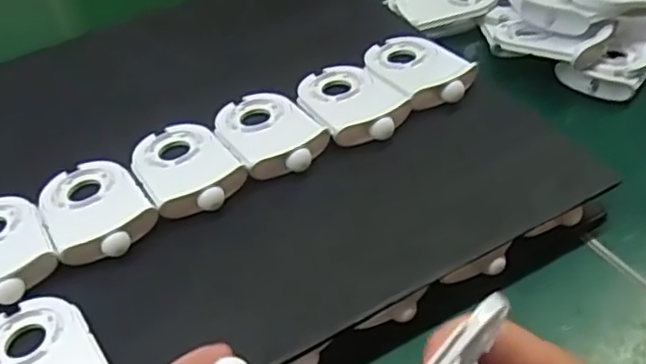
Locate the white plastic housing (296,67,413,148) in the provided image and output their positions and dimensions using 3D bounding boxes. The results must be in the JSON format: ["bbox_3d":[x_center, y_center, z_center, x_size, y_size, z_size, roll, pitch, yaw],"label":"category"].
[{"bbox_3d":[0.018,-0.055,0.453,0.059,0.019,0.087,-27,50,-20],"label":"white plastic housing"}]

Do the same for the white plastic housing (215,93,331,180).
[{"bbox_3d":[-0.036,-0.033,0.437,0.055,0.016,0.084,-26,50,-19],"label":"white plastic housing"}]

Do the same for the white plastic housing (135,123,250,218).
[{"bbox_3d":[-0.086,-0.012,0.417,0.056,0.016,0.085,-25,49,-19],"label":"white plastic housing"}]

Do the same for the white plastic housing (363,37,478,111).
[{"bbox_3d":[0.064,-0.080,0.473,0.055,0.019,0.089,-26,50,-19],"label":"white plastic housing"}]

